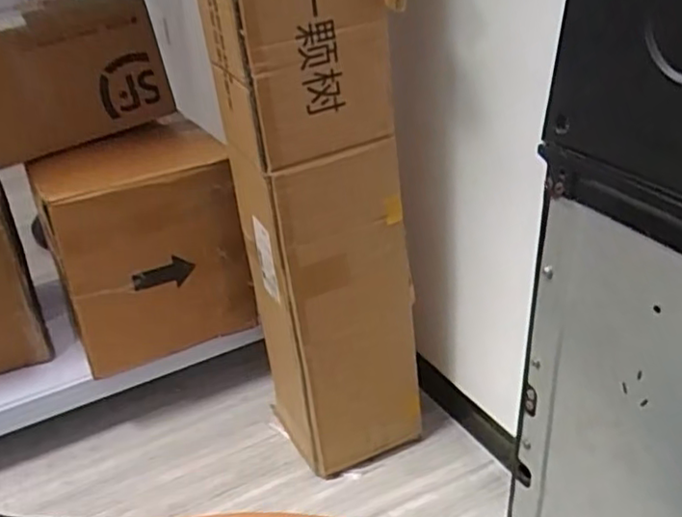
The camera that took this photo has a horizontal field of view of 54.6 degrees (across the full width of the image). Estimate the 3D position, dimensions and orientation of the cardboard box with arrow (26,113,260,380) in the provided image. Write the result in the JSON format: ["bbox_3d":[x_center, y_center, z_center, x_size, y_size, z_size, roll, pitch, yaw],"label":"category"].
[{"bbox_3d":[-0.334,-0.029,1.166,0.295,0.337,0.205,-12,31,-17],"label":"cardboard box with arrow"}]

